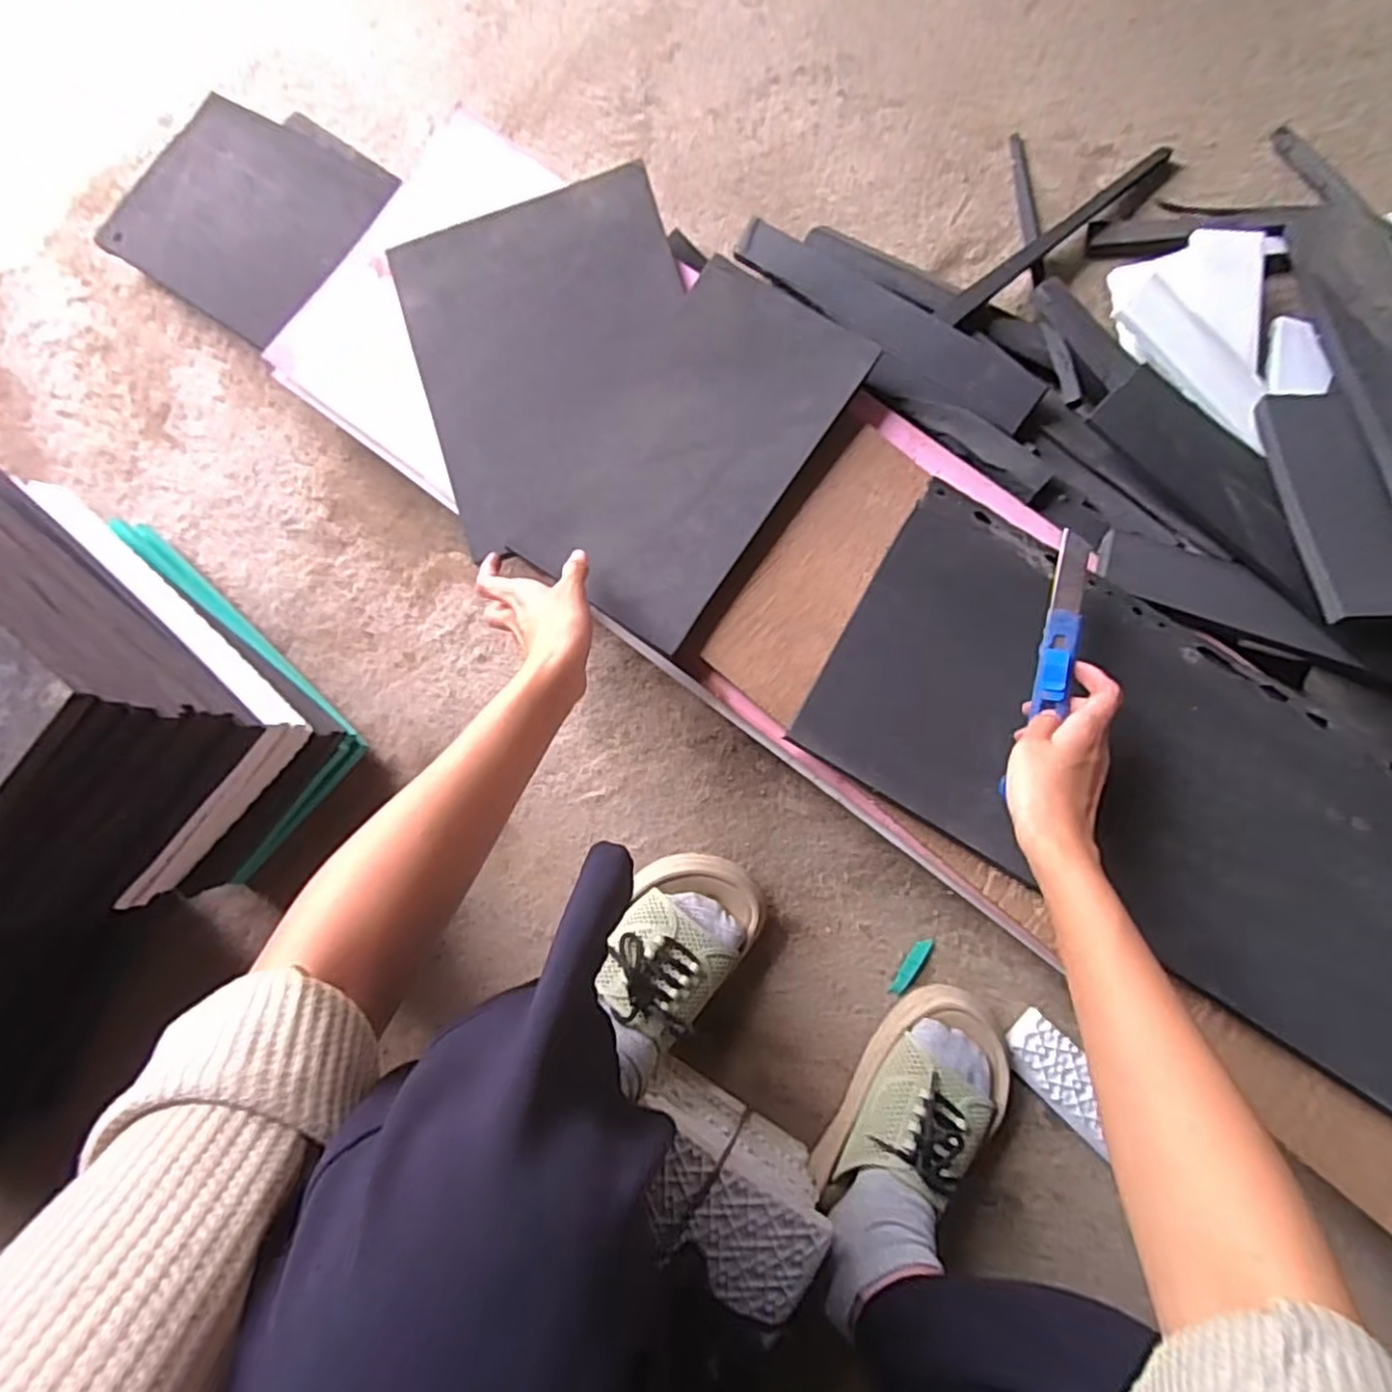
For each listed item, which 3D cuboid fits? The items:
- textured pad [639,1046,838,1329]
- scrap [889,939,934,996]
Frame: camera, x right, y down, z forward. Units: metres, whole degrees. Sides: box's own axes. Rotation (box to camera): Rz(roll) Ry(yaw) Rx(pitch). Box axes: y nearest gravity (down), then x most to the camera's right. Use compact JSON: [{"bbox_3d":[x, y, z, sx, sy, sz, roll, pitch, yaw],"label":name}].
[{"bbox_3d":[0.015,0.340,0.497,0.143,0.121,0.065,35,87,6],"label":"textured pad"},{"bbox_3d":[0.176,0.222,0.567,0.014,0.008,0.052,37,87,6],"label":"scrap"}]

